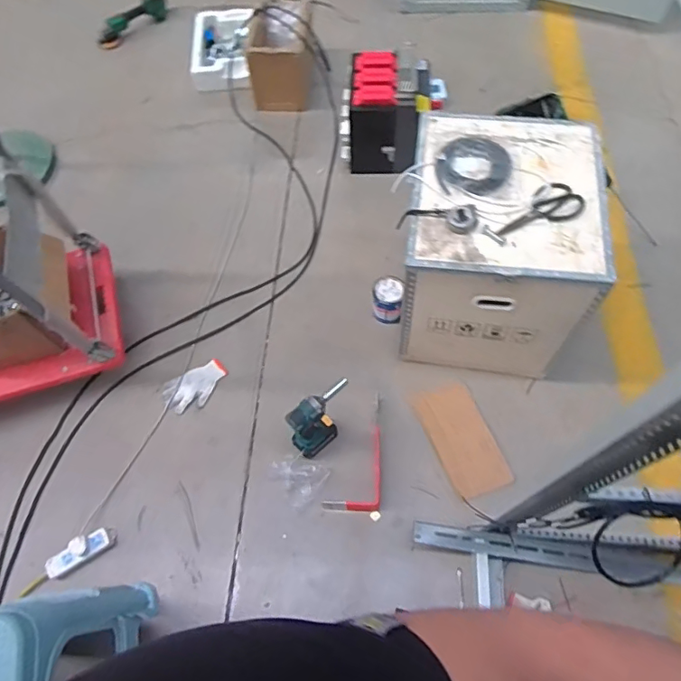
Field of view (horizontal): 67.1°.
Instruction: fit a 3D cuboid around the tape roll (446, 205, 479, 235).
[{"bbox_3d":[0.291,-0.288,1.225,0.072,0.030,0.074,0,61,0],"label":"tape roll"}]

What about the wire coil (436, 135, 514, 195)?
[{"bbox_3d":[0.328,-0.439,1.290,0.174,0.052,0.176,0,61,0],"label":"wire coil"}]

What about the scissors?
[{"bbox_3d":[0.482,-0.302,1.233,0.231,0.009,0.114,-35,67,-18],"label":"scissors"}]

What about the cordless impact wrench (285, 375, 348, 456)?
[{"bbox_3d":[-0.053,0.223,1.462,0.197,0.267,0.069,-38,67,-15],"label":"cordless impact wrench"}]

